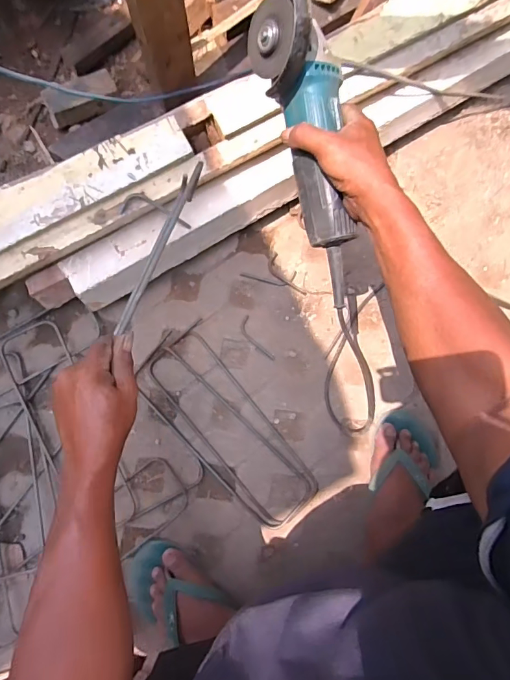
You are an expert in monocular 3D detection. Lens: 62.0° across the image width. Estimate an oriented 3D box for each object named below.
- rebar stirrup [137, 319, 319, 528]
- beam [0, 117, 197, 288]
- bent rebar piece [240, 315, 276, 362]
[{"bbox_3d":[-0.053,0.148,0.703,0.146,0.013,0.357,-36,85,-7],"label":"rebar stirrup"},{"bbox_3d":[-0.309,-0.186,0.640,0.461,0.058,0.109,-28,82,-6],"label":"beam"},{"bbox_3d":[0.001,0.000,0.738,0.024,0.005,0.089,-30,84,-6],"label":"bent rebar piece"}]

